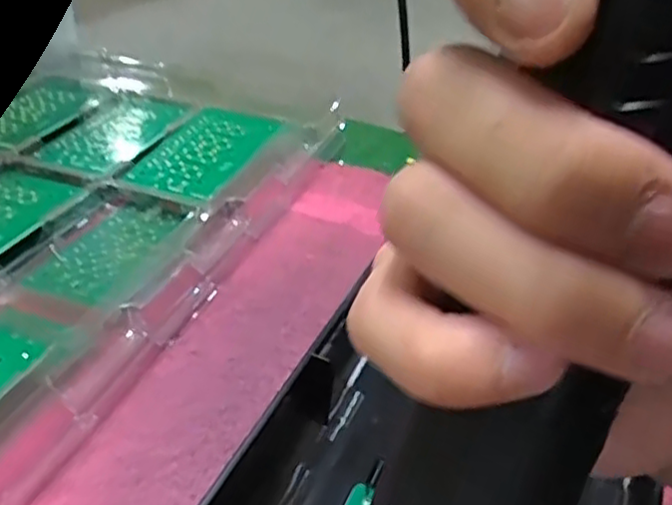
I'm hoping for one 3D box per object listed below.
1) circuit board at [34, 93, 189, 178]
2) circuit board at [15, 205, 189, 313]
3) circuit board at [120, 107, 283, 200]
[{"bbox_3d":[-0.146,-0.081,0.457,0.057,0.005,0.095,16,38,16],"label":"circuit board"},{"bbox_3d":[-0.122,-0.003,0.375,0.053,0.008,0.089,14,37,13],"label":"circuit board"},{"bbox_3d":[-0.082,-0.066,0.442,0.062,0.006,0.105,15,37,14],"label":"circuit board"}]

